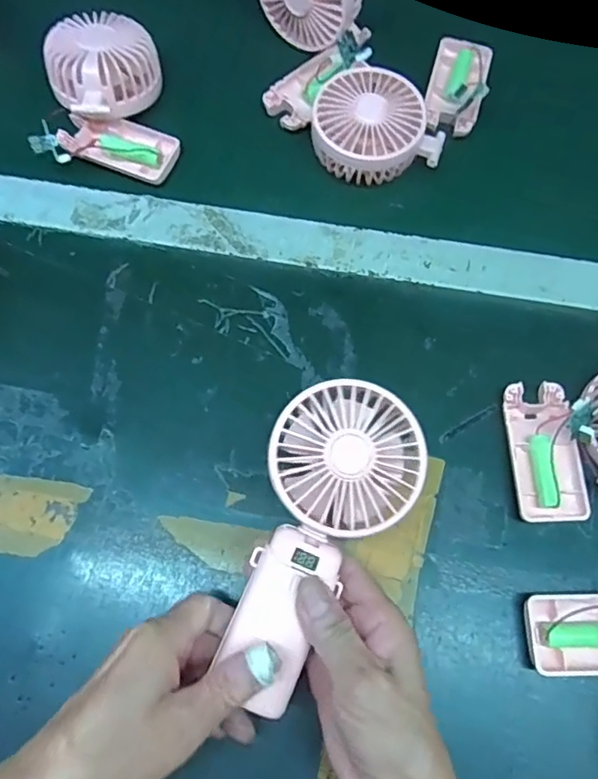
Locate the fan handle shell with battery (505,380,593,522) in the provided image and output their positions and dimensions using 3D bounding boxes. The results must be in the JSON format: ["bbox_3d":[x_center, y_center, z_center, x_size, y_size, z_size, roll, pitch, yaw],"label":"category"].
[{"bbox_3d":[0.164,0.041,0.377,0.044,0.019,0.092,-1,72,-1],"label":"fan handle shell with battery"}]

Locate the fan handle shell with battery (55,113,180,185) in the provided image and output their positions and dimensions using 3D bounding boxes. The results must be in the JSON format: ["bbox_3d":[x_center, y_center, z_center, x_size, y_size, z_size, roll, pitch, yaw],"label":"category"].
[{"bbox_3d":[-0.144,-0.197,0.454,0.091,0.018,0.045,18,73,5],"label":"fan handle shell with battery"}]

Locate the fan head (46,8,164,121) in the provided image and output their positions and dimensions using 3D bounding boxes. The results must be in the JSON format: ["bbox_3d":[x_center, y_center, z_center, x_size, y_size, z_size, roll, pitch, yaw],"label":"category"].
[{"bbox_3d":[-0.157,-0.258,0.454,0.089,0.046,0.075,-41,77,-12],"label":"fan head"}]

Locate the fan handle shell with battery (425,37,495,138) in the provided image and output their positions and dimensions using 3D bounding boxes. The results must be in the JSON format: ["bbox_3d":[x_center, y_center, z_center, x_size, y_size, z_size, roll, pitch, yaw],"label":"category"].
[{"bbox_3d":[0.134,-0.258,0.473,0.046,0.019,0.093,15,73,5],"label":"fan handle shell with battery"}]

